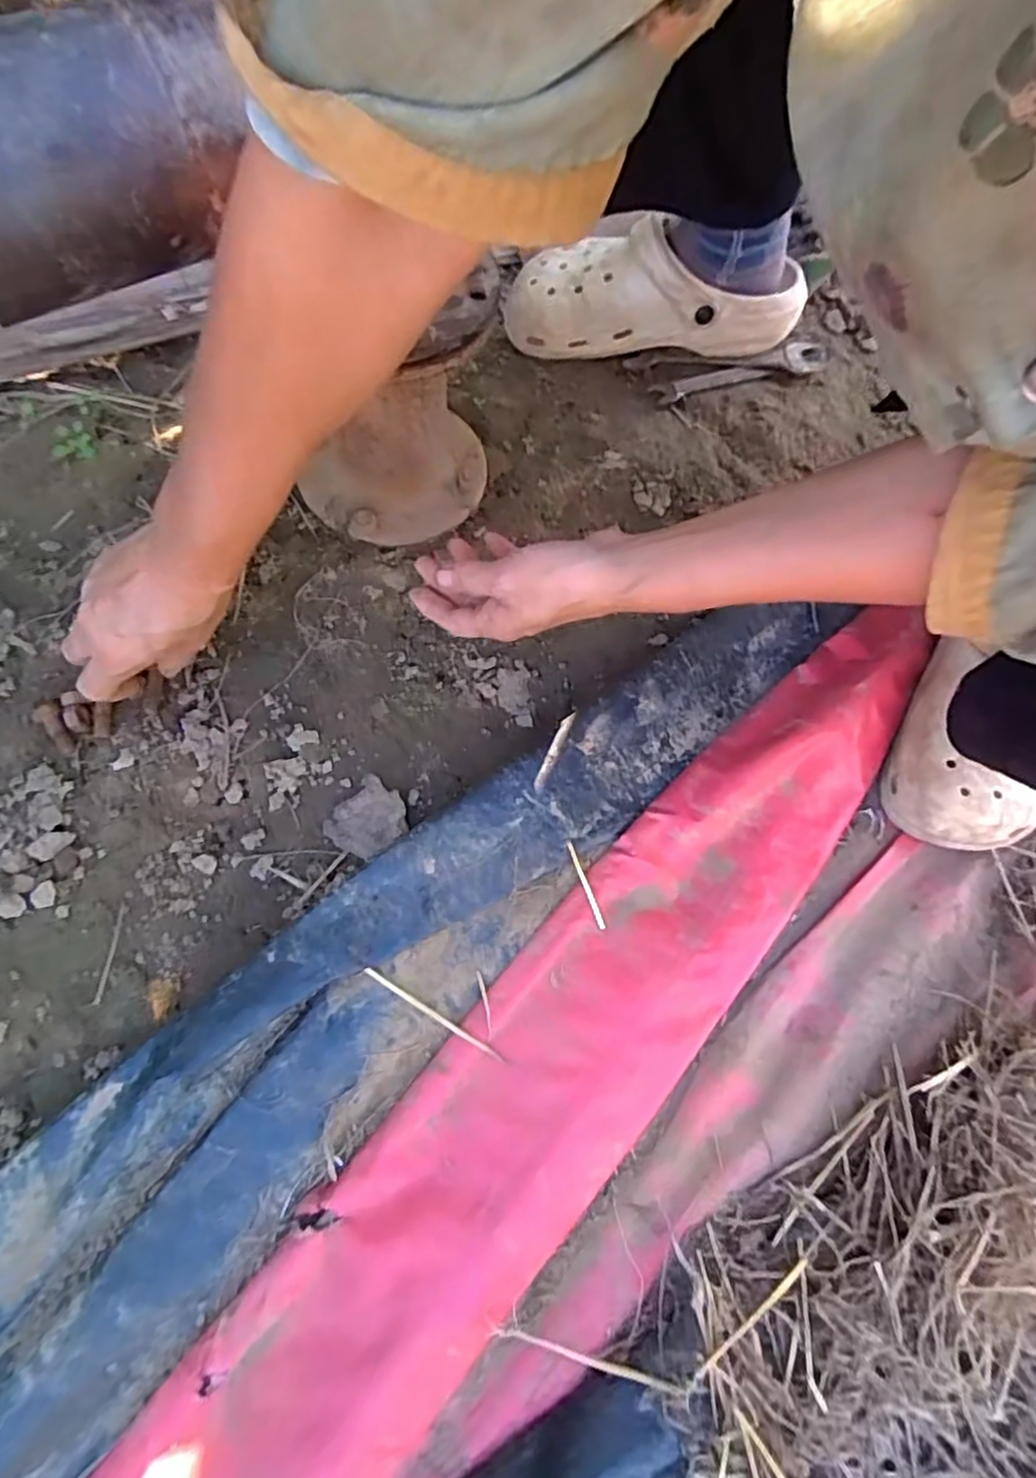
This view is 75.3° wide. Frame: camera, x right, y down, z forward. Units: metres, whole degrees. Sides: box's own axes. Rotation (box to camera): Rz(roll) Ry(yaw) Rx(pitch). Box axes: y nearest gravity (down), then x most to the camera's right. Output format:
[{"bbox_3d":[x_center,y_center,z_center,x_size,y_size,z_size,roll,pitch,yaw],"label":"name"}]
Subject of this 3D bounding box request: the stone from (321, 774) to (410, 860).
[{"bbox_3d":[-0.096,0.053,0.433,0.045,0.013,0.048,2,70,-4],"label":"stone"}]

